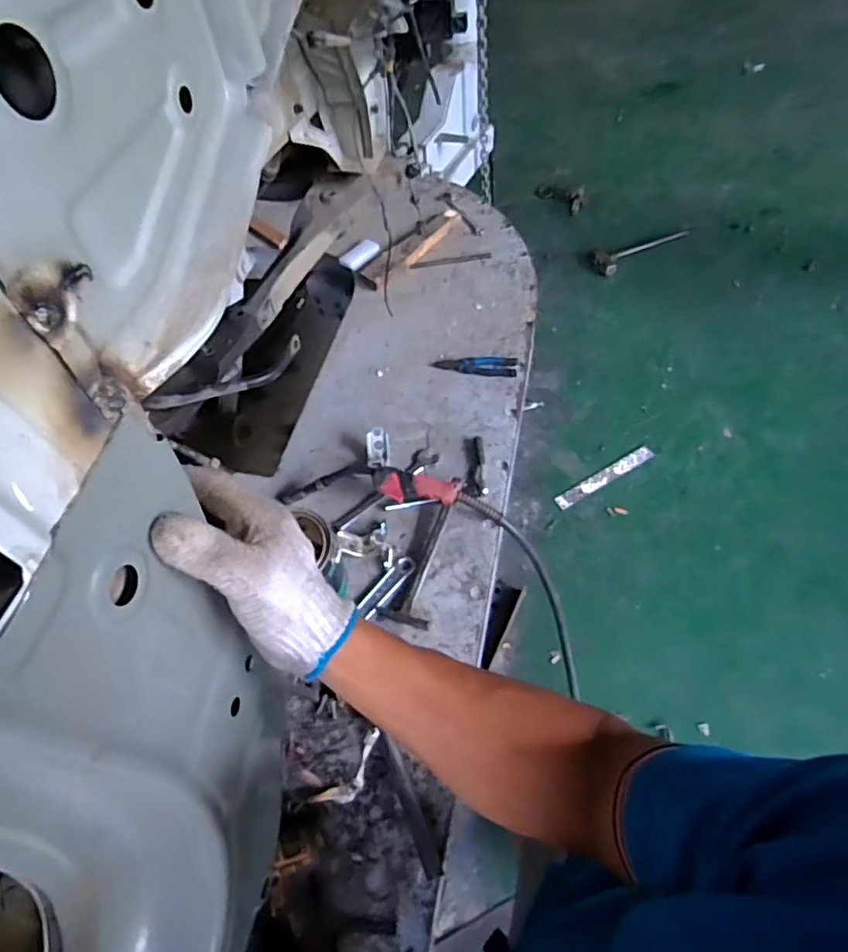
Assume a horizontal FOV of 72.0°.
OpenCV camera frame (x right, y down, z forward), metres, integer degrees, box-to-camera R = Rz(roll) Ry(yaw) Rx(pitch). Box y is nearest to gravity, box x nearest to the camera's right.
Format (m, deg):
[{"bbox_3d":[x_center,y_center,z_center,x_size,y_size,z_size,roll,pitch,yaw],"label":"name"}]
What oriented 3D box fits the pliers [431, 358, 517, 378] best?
[{"bbox_3d":[0.123,-0.268,1.404,0.201,0.025,0.059,-1,55,5],"label":"pliers"}]

